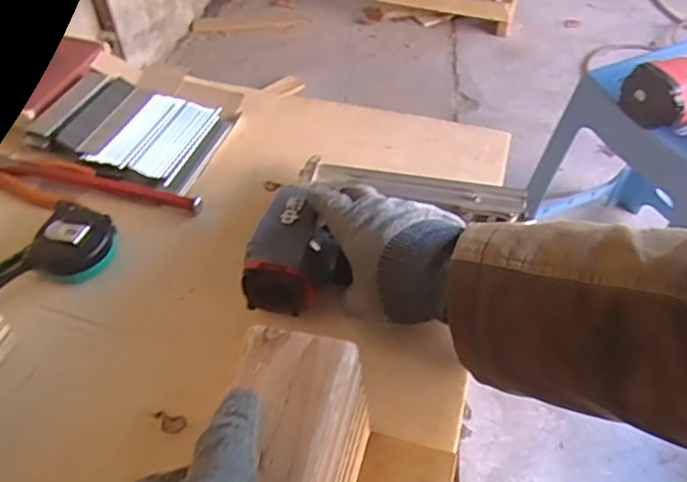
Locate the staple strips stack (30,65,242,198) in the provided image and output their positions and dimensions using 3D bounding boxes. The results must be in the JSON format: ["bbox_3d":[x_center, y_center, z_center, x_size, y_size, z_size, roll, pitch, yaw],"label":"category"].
[{"bbox_3d":[-0.220,-0.116,0.647,0.191,0.026,0.134,13,51,14],"label":"staple strips stack"}]

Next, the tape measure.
[{"bbox_3d":[-0.237,0.000,0.546,0.059,0.033,0.070,9,50,10],"label":"tape measure"}]

